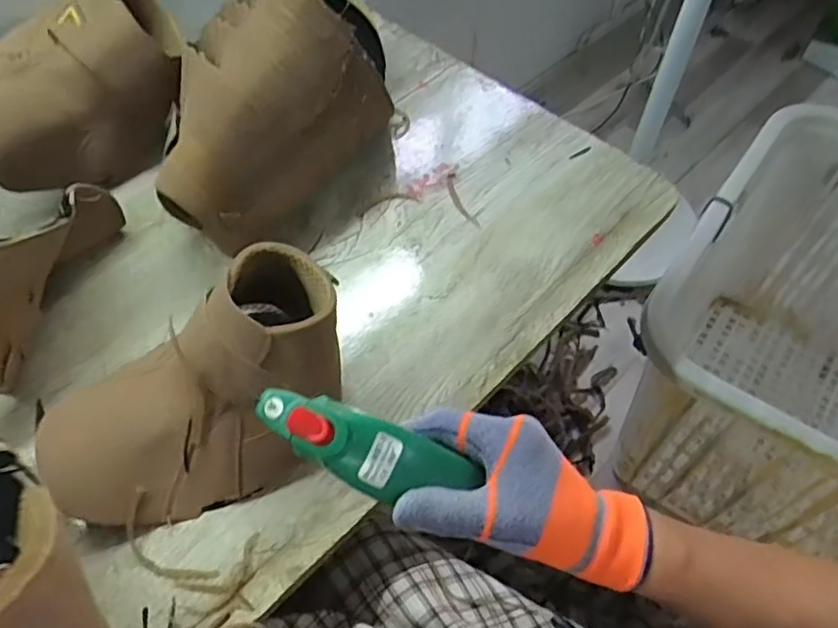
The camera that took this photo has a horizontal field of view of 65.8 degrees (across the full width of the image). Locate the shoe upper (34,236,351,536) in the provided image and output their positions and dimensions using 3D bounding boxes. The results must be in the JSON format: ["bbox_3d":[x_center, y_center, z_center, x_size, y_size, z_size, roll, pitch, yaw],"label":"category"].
[{"bbox_3d":[-0.167,0.056,0.484,0.224,0.120,0.134,-18,55,-14],"label":"shoe upper"}]

